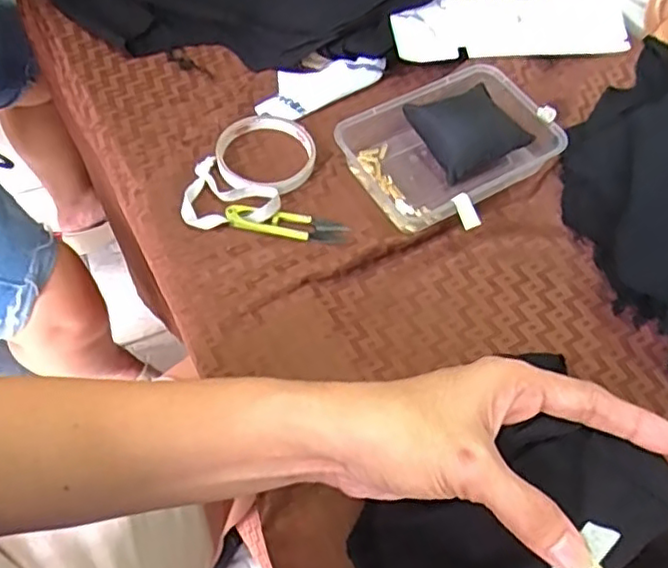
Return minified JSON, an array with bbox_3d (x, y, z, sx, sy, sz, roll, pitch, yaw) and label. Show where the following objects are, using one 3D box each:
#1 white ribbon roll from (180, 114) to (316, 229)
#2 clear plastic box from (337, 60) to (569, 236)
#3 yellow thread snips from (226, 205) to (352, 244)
[{"bbox_3d":[-0.070,-0.098,0.542,0.083,0.014,0.141,26,61,11],"label":"white ribbon roll"},{"bbox_3d":[0.106,-0.124,0.559,0.176,0.037,0.120,-29,65,-20],"label":"clear plastic box"},{"bbox_3d":[-0.038,-0.050,0.522,0.097,0.006,0.022,10,59,2],"label":"yellow thread snips"}]

